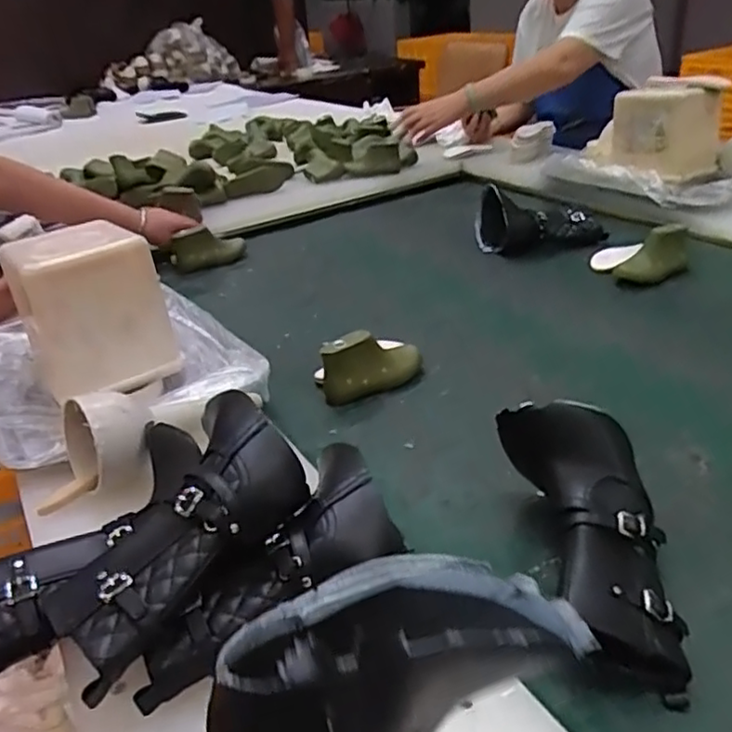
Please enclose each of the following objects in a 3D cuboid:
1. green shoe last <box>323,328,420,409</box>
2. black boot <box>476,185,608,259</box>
[{"bbox_3d":[0.009,-0.006,0.813,0.128,0.073,0.044,-13,31,-16],"label":"green shoe last"},{"bbox_3d":[0.320,-0.264,1.206,0.232,0.096,0.125,0,31,10],"label":"black boot"}]

